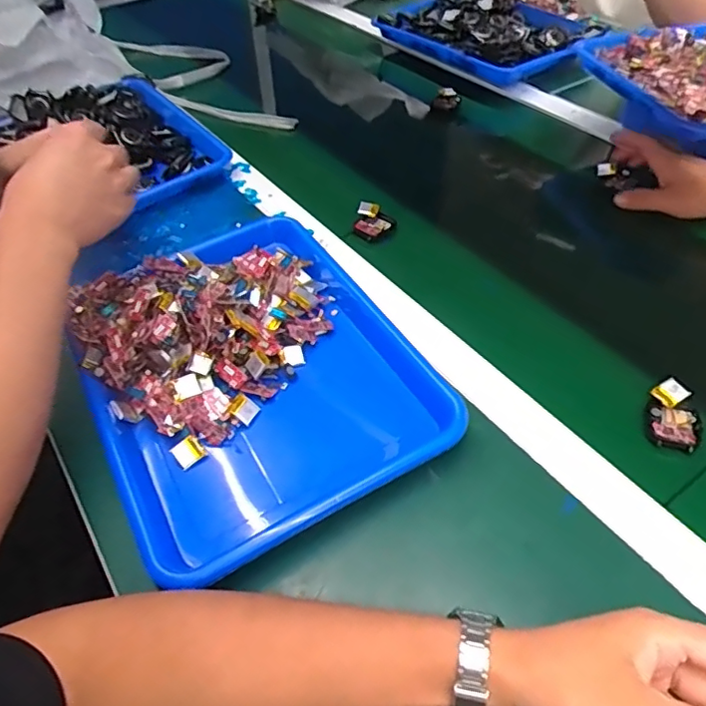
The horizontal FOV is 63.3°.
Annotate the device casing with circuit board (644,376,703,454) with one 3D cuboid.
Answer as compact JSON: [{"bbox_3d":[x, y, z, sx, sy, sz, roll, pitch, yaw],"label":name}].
[{"bbox_3d":[0.253,0.049,0.452,0.038,0.008,0.060,9,62,12],"label":"device casing with circuit board"}]

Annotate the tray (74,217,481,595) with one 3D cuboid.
[{"bbox_3d":[-0.091,0.006,0.496,0.267,0.053,0.327,-26,51,-18],"label":"tray"}]

